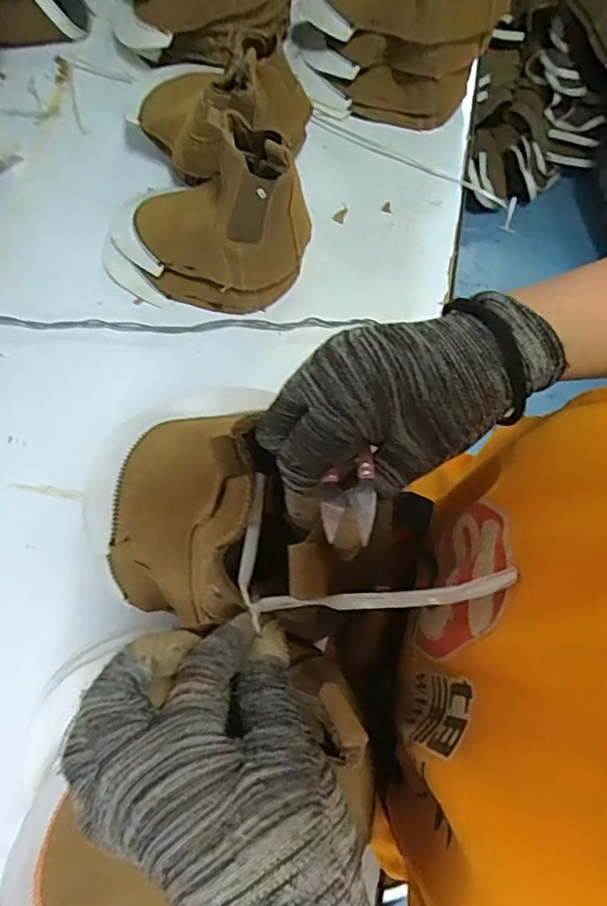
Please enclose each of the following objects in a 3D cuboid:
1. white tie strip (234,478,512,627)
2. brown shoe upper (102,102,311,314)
[{"bbox_3d":[0.029,0.049,0.256,0.122,0.008,0.060,8,72,16],"label":"white tie strip"},{"bbox_3d":[-0.120,-0.276,0.640,0.247,0.173,0.158,8,73,3],"label":"brown shoe upper"}]

